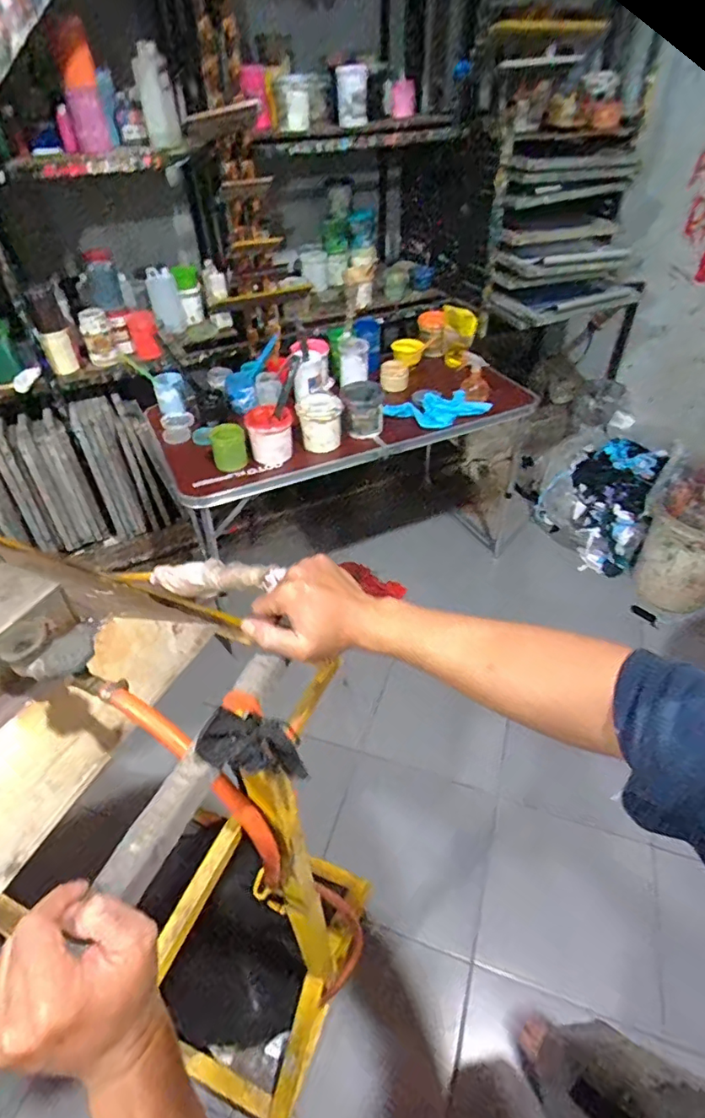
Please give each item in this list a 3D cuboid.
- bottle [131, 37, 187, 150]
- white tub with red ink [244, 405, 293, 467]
[{"bbox_3d":[-0.519,-1.233,1.441,0.093,0.214,0.108,-14,45,-14],"label":"bottle"},{"bbox_3d":[-0.231,-0.338,1.495,0.127,0.112,0.139,0,43,0],"label":"white tub with red ink"}]

